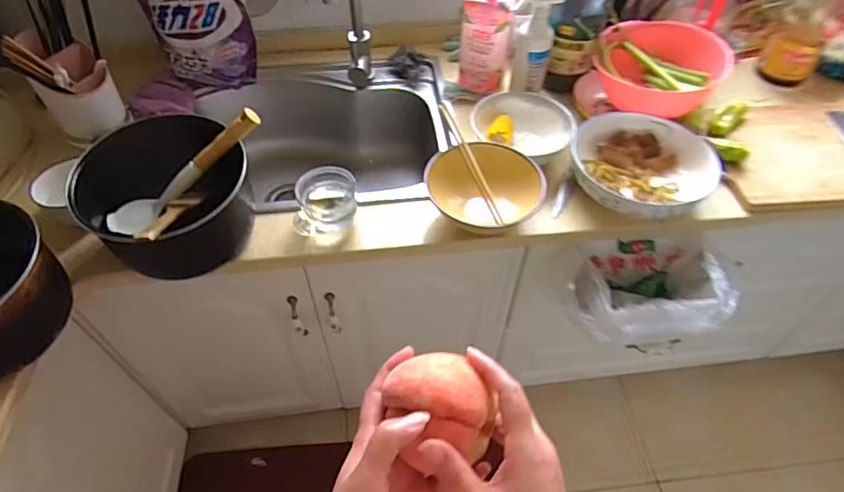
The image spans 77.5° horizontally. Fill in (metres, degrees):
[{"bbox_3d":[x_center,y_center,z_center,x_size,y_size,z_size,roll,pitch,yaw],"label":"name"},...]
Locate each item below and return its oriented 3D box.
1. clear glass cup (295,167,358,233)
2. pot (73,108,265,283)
[{"bbox_3d":[-0.146,-0.067,0.810,0.089,0.071,0.083,0,52,0],"label":"clear glass cup"},{"bbox_3d":[-0.352,-0.068,0.770,0.198,0.190,0.215,0,52,0],"label":"pot"}]

